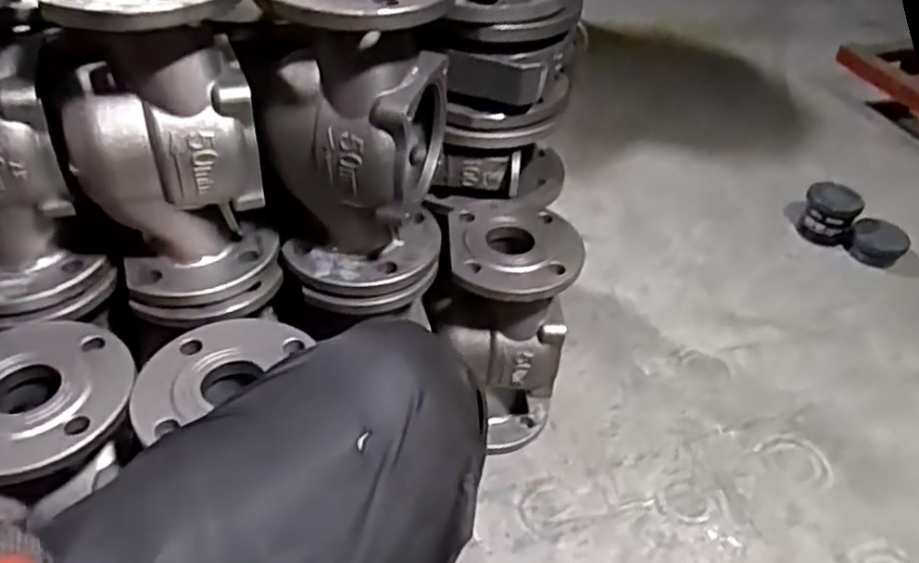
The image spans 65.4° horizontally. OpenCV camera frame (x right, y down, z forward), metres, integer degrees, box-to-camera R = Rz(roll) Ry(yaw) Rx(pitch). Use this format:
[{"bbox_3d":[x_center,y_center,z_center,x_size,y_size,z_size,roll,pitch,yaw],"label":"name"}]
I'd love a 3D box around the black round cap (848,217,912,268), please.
[{"bbox_3d":[0.712,-0.063,1.218,0.084,0.066,0.084,3,41,-3],"label":"black round cap"}]

